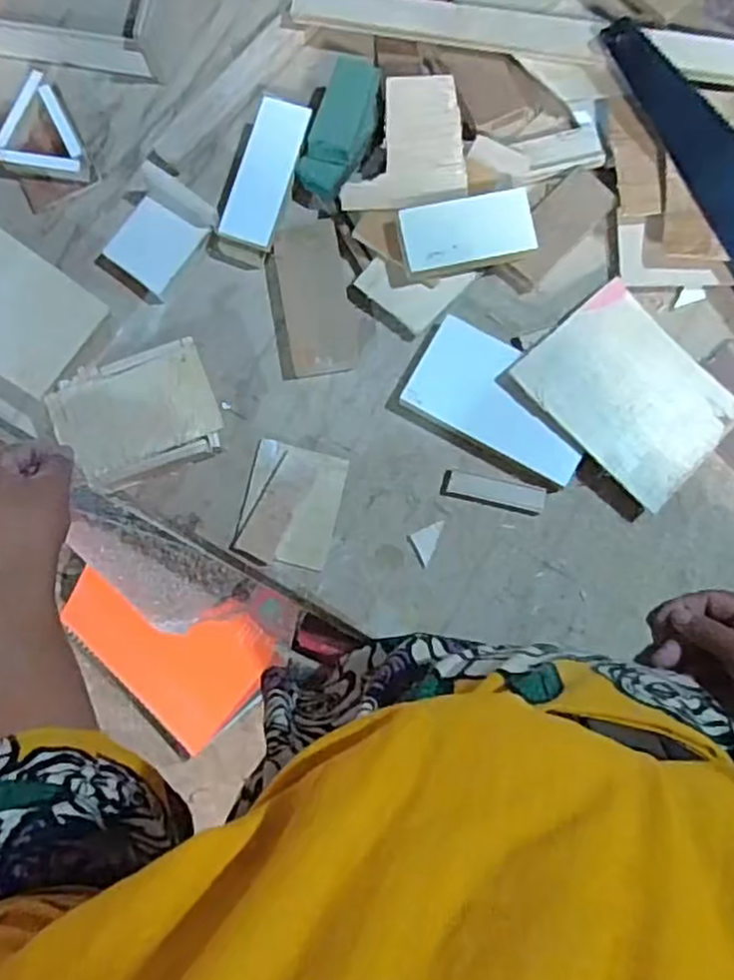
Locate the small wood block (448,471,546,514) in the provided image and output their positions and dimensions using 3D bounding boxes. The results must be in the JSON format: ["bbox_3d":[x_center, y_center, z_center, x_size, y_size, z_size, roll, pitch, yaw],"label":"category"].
[{"bbox_3d":[0.100,0.001,0.549,0.074,0.008,0.020,14,85,4],"label":"small wood block"}]

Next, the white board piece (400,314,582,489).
[{"bbox_3d":[0.106,-0.069,0.556,0.140,0.022,0.079,28,86,5],"label":"white board piece"}]

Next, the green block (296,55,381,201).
[{"bbox_3d":[-0.018,-0.291,0.574,0.049,0.036,0.114,19,83,6],"label":"green block"}]

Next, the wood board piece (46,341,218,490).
[{"bbox_3d":[-0.175,-0.057,0.544,0.118,0.010,0.091,-21,87,-3],"label":"wood board piece"}]

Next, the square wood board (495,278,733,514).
[{"bbox_3d":[0.200,-0.074,0.546,0.150,0.009,0.118,45,80,2],"label":"square wood board"}]

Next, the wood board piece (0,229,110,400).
[{"bbox_3d":[-0.275,-0.140,0.557,0.115,0.012,0.089,35,93,3],"label":"wood board piece"}]

